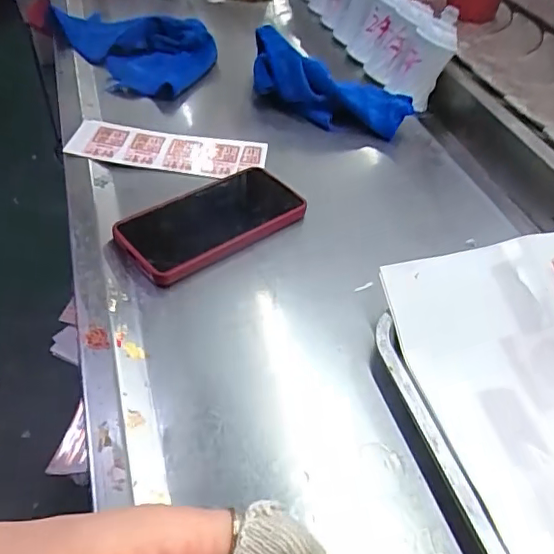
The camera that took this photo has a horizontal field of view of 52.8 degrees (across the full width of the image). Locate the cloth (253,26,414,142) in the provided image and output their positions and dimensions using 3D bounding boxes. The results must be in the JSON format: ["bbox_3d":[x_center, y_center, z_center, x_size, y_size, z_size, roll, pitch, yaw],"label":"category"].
[{"bbox_3d":[0.053,-0.226,0.669,0.216,0.067,0.059,27,48,4],"label":"cloth"}]

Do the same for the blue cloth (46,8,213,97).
[{"bbox_3d":[-0.198,-0.296,0.731,0.221,0.049,0.133,17,46,13],"label":"blue cloth"}]

